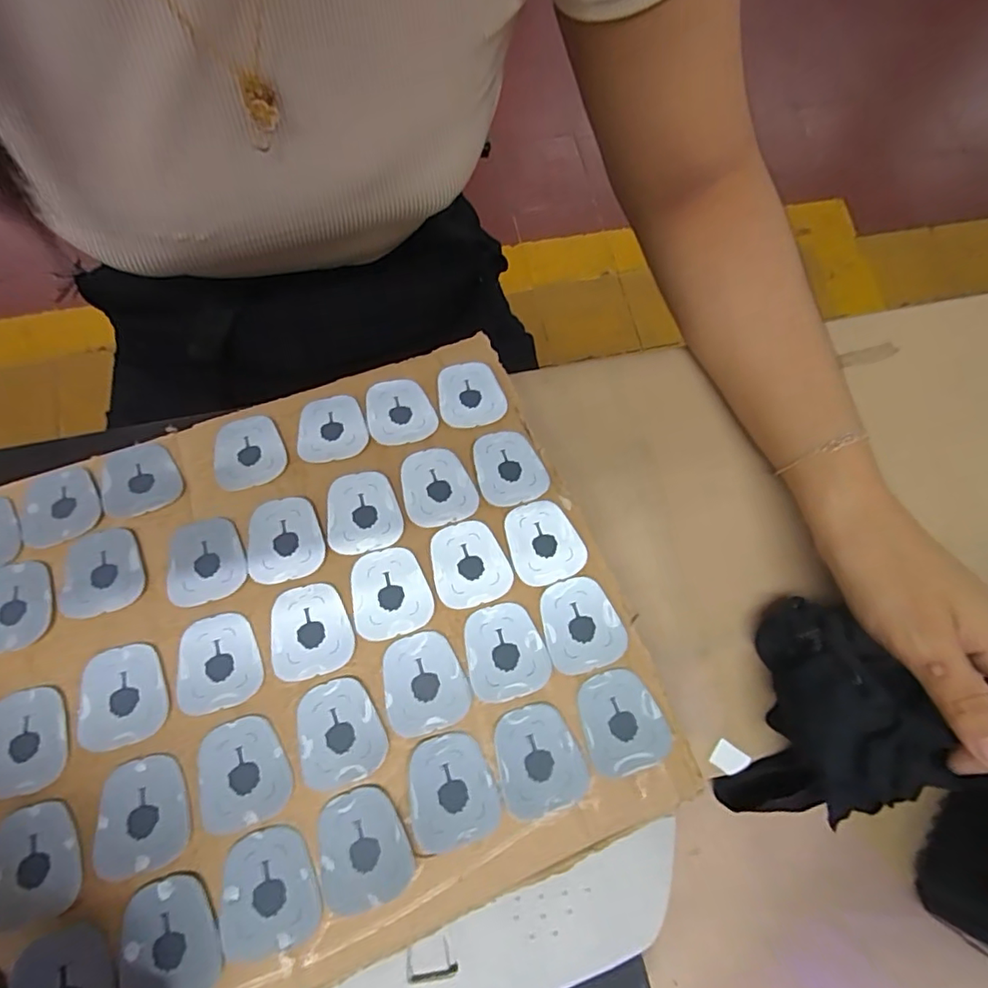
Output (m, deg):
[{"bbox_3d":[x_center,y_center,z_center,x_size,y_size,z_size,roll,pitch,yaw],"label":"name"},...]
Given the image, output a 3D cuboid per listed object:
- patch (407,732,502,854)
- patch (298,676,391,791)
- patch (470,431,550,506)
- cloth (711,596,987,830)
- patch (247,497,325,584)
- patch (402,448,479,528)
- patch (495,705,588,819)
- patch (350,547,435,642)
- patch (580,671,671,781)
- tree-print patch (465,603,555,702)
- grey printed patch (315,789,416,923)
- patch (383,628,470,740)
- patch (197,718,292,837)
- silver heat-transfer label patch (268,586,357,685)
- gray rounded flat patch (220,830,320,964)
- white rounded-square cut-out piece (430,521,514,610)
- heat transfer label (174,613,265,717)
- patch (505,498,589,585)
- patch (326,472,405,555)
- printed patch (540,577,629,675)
[{"bbox_3d":[-0.017,0.114,0.211,0.032,0.004,0.038,-15,76,-7],"label":"patch"},{"bbox_3d":[-0.062,0.094,0.218,0.033,0.004,0.038,-15,76,-7],"label":"patch"},{"bbox_3d":[0.007,-0.013,0.267,0.032,0.004,0.038,-15,70,-13],"label":"patch"},{"bbox_3d":[0.145,0.105,0.266,0.023,0.096,0.092,15,44,-38],"label":"cloth"},{"bbox_3d":[-0.096,0.020,0.249,0.033,0.004,0.038,-12,76,-6],"label":"patch"},{"bbox_3d":[-0.027,-0.004,0.260,0.032,0.004,0.037,-14,76,-6],"label":"patch"},{"bbox_3d":[0.017,0.105,0.217,0.032,0.004,0.038,-15,76,-7],"label":"patch"},{"bbox_3d":[-0.046,0.042,0.239,0.033,0.004,0.038,-14,76,-6],"label":"patch"},{"bbox_3d":[0.052,0.092,0.224,0.033,0.004,0.038,-12,76,-6],"label":"patch"},{"bbox_3d":[0.005,0.066,0.231,0.033,0.004,0.038,-14,76,-6],"label":"tree-print patch"},{"bbox_3d":[-0.049,0.132,0.204,0.033,0.004,0.038,-16,76,-7],"label":"grey printed patch"},{"bbox_3d":[-0.029,0.077,0.225,0.032,0.004,0.038,-14,76,-7],"label":"patch"},{"bbox_3d":[-0.098,0.108,0.214,0.033,0.004,0.038,-17,76,-7],"label":"patch"},{"bbox_3d":[-0.079,0.057,0.234,0.032,0.004,0.038,-16,76,-7],"label":"silver heat-transfer label patch"},{"bbox_3d":[-0.082,0.144,0.199,0.033,0.004,0.038,-17,76,-7],"label":"gray rounded flat patch"},{"bbox_3d":[-0.011,0.030,0.245,0.033,0.004,0.038,-15,76,-7],"label":"white rounded-square cut-out piece"},{"bbox_3d":[-0.116,0.070,0.229,0.033,0.004,0.038,-15,76,-7],"label":"heat transfer label"},{"bbox_3d":[0.023,0.022,0.252,0.033,0.004,0.038,-17,76,-7],"label":"patch"},{"bbox_3d":[-0.061,0.008,0.254,0.033,0.004,0.038,-14,76,-6],"label":"patch"},{"bbox_3d":[0.038,0.056,0.237,0.033,0.004,0.038,-13,76,-6],"label":"printed patch"}]

